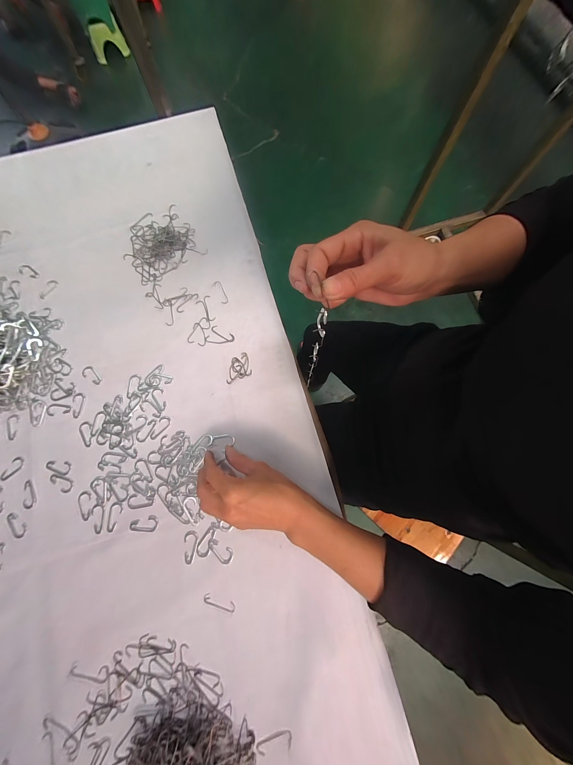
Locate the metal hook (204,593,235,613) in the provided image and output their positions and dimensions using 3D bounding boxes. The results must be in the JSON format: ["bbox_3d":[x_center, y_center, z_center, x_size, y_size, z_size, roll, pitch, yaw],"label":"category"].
[{"bbox_3d":[-0.083,0.271,0.298,0.040,0.004,0.010,17,78,5],"label":"metal hook"}]

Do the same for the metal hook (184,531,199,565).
[{"bbox_3d":[-0.124,0.211,0.311,0.018,0.004,0.037,3,77,1],"label":"metal hook"}]

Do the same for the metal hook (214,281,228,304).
[{"bbox_3d":[-0.106,-0.147,0.391,0.012,0.004,0.044,-24,78,-5],"label":"metal hook"}]

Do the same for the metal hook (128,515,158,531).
[{"bbox_3d":[-0.189,0.187,0.319,0.038,0.004,0.019,-8,77,-1],"label":"metal hook"}]

